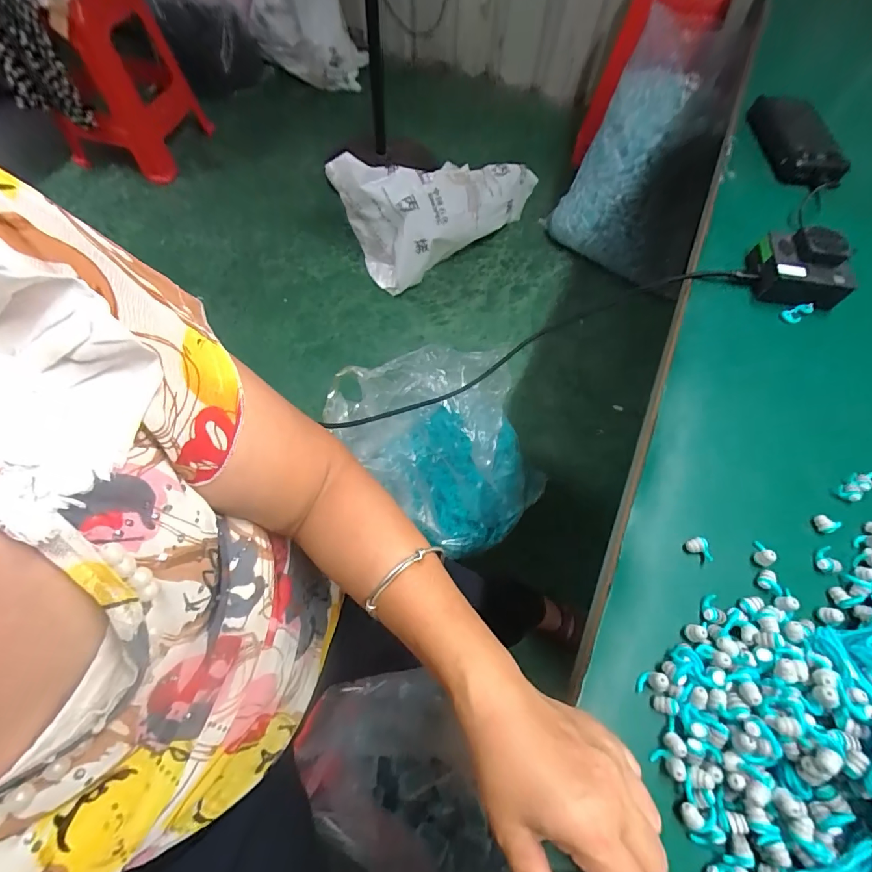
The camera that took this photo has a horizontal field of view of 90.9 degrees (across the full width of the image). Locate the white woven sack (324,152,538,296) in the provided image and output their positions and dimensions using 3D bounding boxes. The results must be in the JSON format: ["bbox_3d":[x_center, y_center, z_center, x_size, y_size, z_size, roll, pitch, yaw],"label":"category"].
[{"bbox_3d":[0.021,-0.717,1.304,0.519,0.311,0.286,-37,71,-17],"label":"white woven sack"}]

